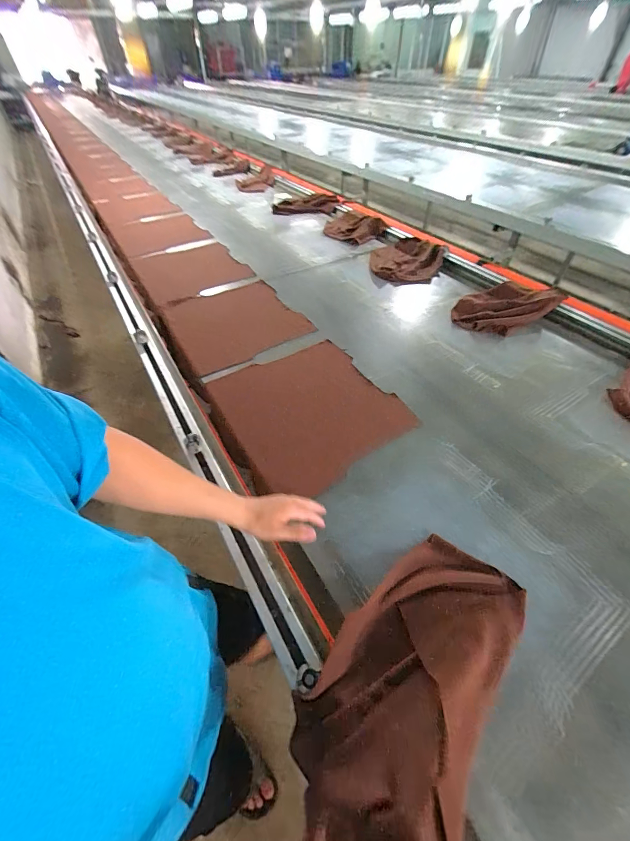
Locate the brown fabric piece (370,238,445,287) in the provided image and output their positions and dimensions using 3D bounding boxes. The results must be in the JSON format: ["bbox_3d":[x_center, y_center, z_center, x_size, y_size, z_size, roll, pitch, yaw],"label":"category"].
[{"bbox_3d":[0.400,-0.721,1.513,0.317,0.061,0.456,15,50,13],"label":"brown fabric piece"}]

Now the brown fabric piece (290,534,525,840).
[{"bbox_3d":[0.143,0.357,0.493,0.202,0.099,0.432,32,48,26],"label":"brown fabric piece"}]

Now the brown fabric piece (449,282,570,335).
[{"bbox_3d":[0.658,-0.403,1.193,0.378,0.059,0.237,-23,52,-18],"label":"brown fabric piece"}]

